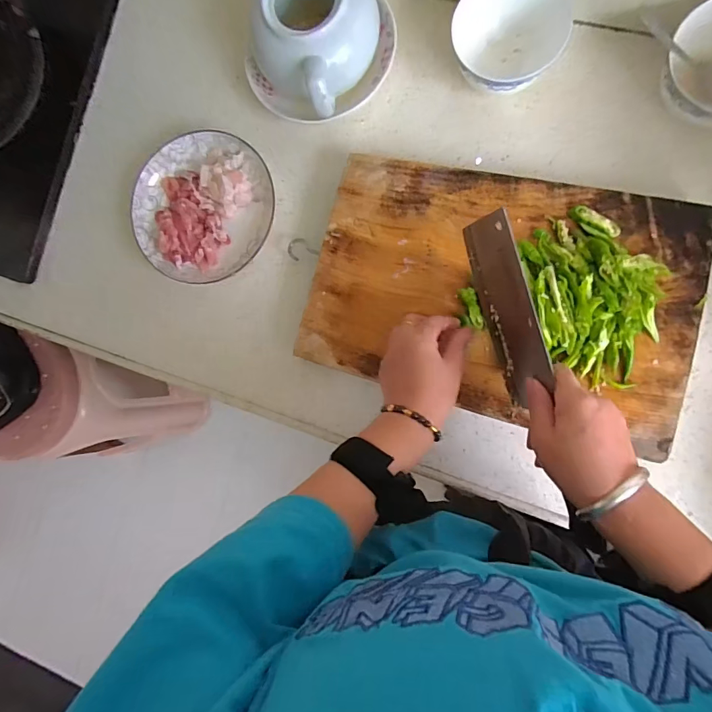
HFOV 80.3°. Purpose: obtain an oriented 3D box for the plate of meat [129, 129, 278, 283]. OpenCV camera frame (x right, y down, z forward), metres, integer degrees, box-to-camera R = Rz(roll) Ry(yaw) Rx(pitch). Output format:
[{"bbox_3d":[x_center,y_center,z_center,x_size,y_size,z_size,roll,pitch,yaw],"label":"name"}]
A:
[{"bbox_3d":[-0.180,-0.177,0.506,0.163,0.033,0.171,0,89,8],"label":"plate of meat"}]

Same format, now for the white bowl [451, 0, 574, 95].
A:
[{"bbox_3d":[0.157,-0.330,0.444,0.106,0.065,0.111,0,89,8],"label":"white bowl"}]

